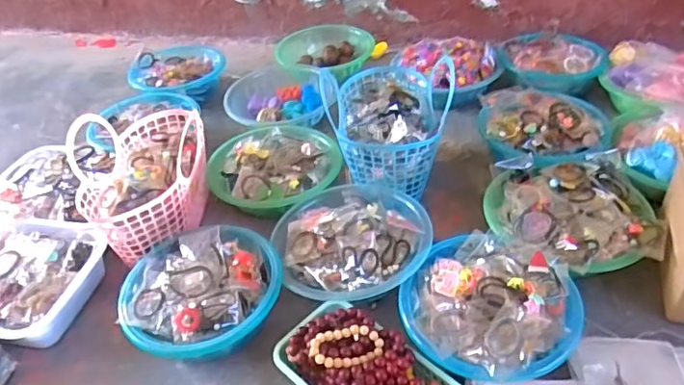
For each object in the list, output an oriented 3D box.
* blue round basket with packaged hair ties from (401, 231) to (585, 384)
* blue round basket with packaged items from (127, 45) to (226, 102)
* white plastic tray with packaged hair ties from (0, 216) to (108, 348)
[{"bbox_3d":[0.188,0.146,0.730,0.210,0.073,0.207,-3,40,3],"label":"blue round basket with packaged hair ties"},{"bbox_3d":[-0.399,-0.284,1.332,0.194,0.086,0.218,10,42,18],"label":"blue round basket with packaged items"},{"bbox_3d":[-0.525,0.140,0.872,0.271,0.084,0.222,10,42,18],"label":"white plastic tray with packaged hair ties"}]

